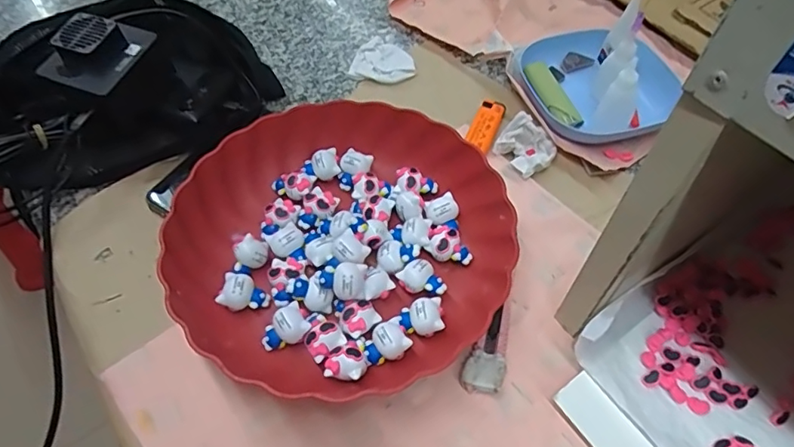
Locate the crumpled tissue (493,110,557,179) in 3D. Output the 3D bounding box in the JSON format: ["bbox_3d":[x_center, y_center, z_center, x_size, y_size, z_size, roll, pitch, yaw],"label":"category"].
[{"bbox_3d":[0.113,-0.070,0.464,0.049,0.019,0.052,21,58,15],"label":"crumpled tissue"}]

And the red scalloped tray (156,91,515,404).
[{"bbox_3d":[-0.039,0.006,0.399,0.237,0.046,0.234,13,56,9],"label":"red scalloped tray"}]

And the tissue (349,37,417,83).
[{"bbox_3d":[-0.010,-0.169,0.550,0.065,0.011,0.069,19,57,13],"label":"tissue"}]

